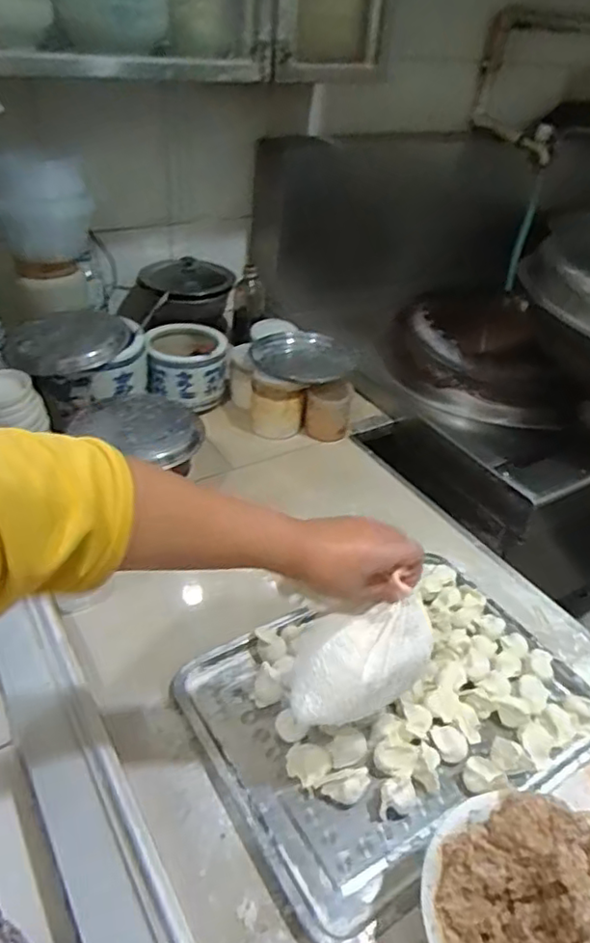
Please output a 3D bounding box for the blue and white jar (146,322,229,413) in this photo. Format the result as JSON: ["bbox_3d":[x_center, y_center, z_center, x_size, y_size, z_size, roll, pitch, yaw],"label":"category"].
[{"bbox_3d":[-0.207,-0.200,1.183,0.150,0.119,0.143,-3,38,-10],"label":"blue and white jar"}]

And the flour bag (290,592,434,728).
[{"bbox_3d":[0.068,0.176,0.567,0.140,0.097,0.057,-7,38,-14],"label":"flour bag"}]

